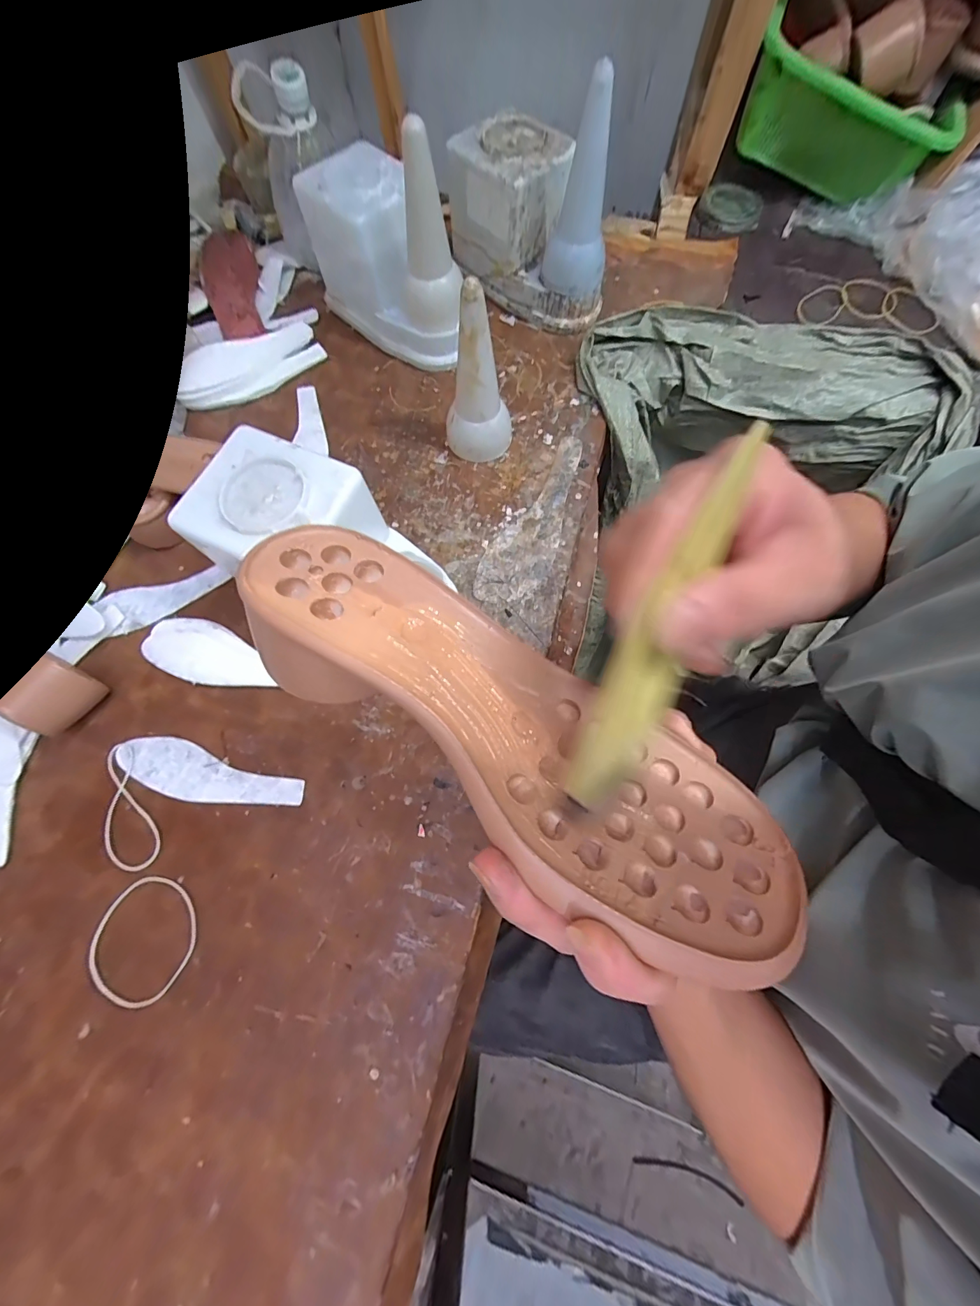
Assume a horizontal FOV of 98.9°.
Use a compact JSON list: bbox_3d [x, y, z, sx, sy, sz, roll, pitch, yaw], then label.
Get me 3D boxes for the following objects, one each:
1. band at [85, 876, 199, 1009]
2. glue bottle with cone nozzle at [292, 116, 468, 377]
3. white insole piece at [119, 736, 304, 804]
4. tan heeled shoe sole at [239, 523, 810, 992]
[{"bbox_3d":[-0.265,0.220,0.322,0.079,0.004,0.081,0,73,1],"label":"band"},{"bbox_3d":[-0.106,-0.420,0.437,0.096,0.153,0.200,-37,76,-10],"label":"glue bottle with cone nozzle"},{"bbox_3d":[-0.240,0.106,0.356,0.164,0.004,0.042,15,74,5],"label":"white insole piece"},{"bbox_3d":[0.001,0.027,0.169,0.233,0.045,0.084,38,48,5],"label":"tan heeled shoe sole"}]

